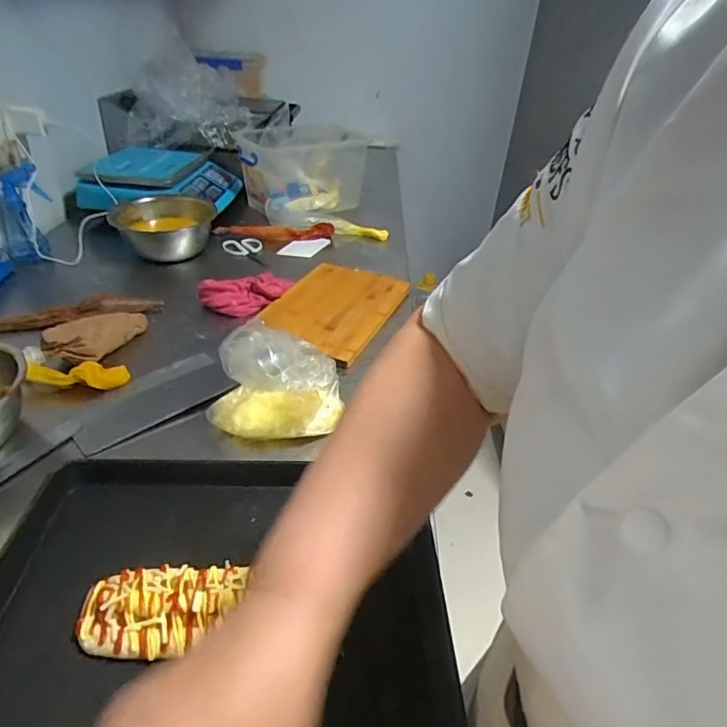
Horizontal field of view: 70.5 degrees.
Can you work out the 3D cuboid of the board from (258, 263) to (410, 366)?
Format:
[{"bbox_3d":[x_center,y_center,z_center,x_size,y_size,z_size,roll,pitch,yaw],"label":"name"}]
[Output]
[{"bbox_3d":[-0.049,-0.104,0.908,0.186,0.025,0.296,15,36,14],"label":"board"}]

